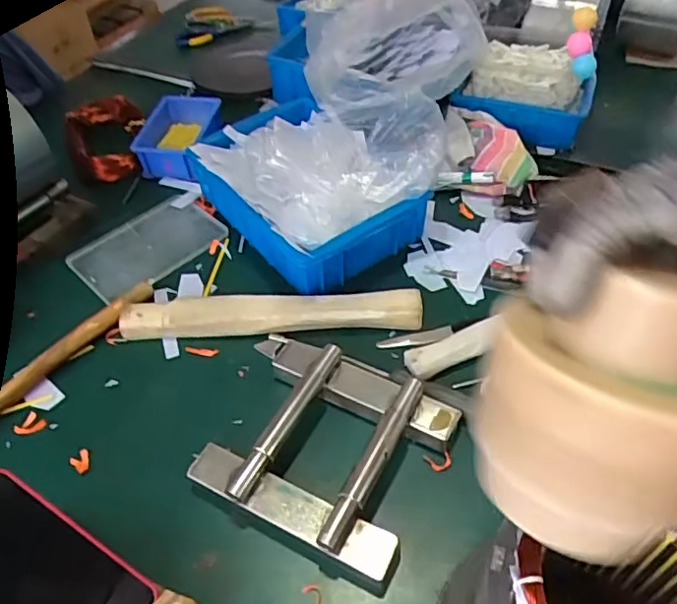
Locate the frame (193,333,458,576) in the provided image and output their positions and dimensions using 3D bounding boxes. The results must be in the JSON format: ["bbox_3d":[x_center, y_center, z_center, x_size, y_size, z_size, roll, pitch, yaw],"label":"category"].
[{"bbox_3d":[-0.015,0.123,0.559,0.212,0.043,0.186,21,53,20],"label":"frame"}]

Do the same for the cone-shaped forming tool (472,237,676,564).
[{"bbox_3d":[0.117,0.040,0.261,0.104,0.130,0.081,24,31,22],"label":"cone-shaped forming tool"}]

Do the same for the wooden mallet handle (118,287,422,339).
[{"bbox_3d":[-0.074,0.010,0.661,0.328,0.035,0.038,-3,49,1],"label":"wooden mallet handle"}]

